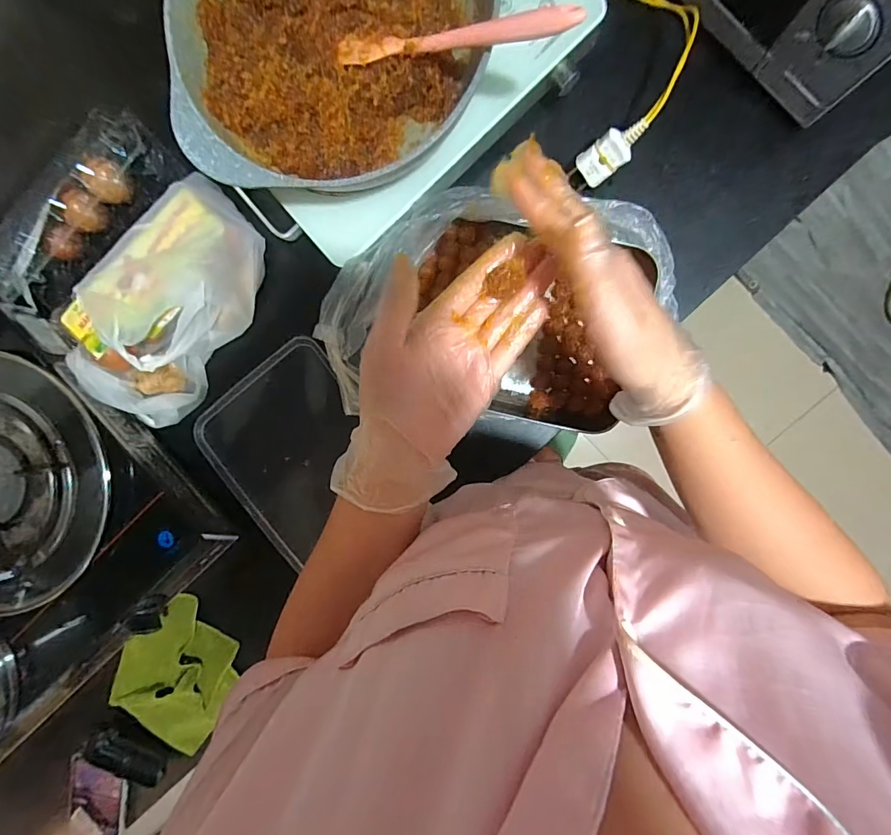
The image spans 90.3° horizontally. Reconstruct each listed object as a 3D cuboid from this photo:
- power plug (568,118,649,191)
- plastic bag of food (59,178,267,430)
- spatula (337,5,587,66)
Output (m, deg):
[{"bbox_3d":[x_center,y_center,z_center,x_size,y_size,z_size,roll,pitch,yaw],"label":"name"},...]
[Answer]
[{"bbox_3d":[0.165,-0.269,0.452,0.072,0.028,0.035,-30,112,34],"label":"power plug"},{"bbox_3d":[-0.313,-0.126,0.500,0.143,0.076,0.271,38,97,2],"label":"plastic bag of food"},{"bbox_3d":[-0.001,-0.305,0.360,0.227,0.015,0.029,20,95,29],"label":"spatula"}]

